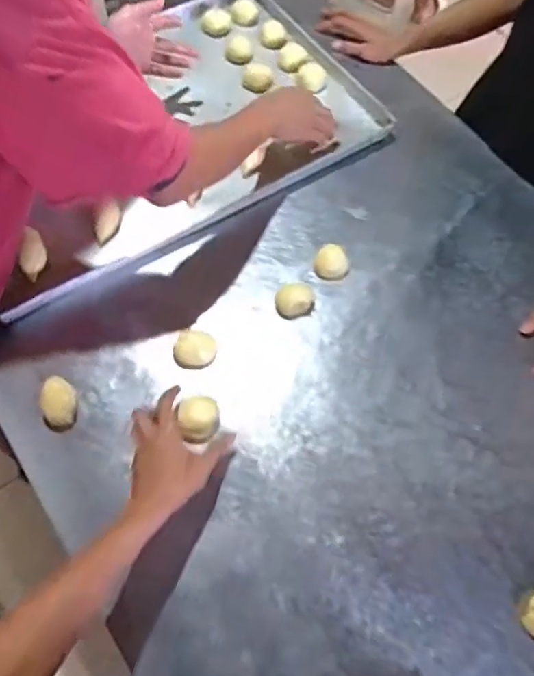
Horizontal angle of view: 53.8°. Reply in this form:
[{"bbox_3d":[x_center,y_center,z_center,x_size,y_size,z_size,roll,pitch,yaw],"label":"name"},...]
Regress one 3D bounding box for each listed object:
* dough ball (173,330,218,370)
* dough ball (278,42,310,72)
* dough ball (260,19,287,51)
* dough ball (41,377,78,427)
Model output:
[{"bbox_3d":[-0.096,0.017,0.712,0.058,0.045,0.050,13,66,4],"label":"dough ball"},{"bbox_3d":[0.048,-0.510,0.963,0.049,0.027,0.053,0,65,-1],"label":"dough ball"},{"bbox_3d":[0.013,-0.561,0.974,0.047,0.033,0.038,0,65,-1],"label":"dough ball"},{"bbox_3d":[-0.266,0.081,0.676,0.037,0.025,0.060,0,65,-1],"label":"dough ball"}]

